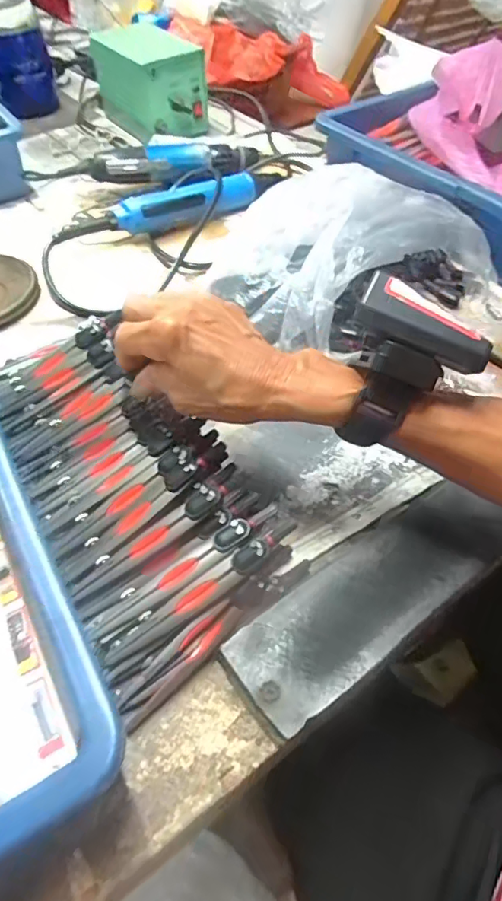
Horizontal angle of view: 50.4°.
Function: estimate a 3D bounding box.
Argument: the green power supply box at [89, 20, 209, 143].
[{"bbox_3d":[-0.132,-0.495,0.725,0.091,0.096,0.139,-34,58,-24],"label":"green power supply box"}]

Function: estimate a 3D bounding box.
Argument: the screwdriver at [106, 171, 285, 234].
[{"bbox_3d":[-0.050,-0.273,0.582,0.210,0.034,0.038,-29,56,-20],"label":"screwdriver"}]

